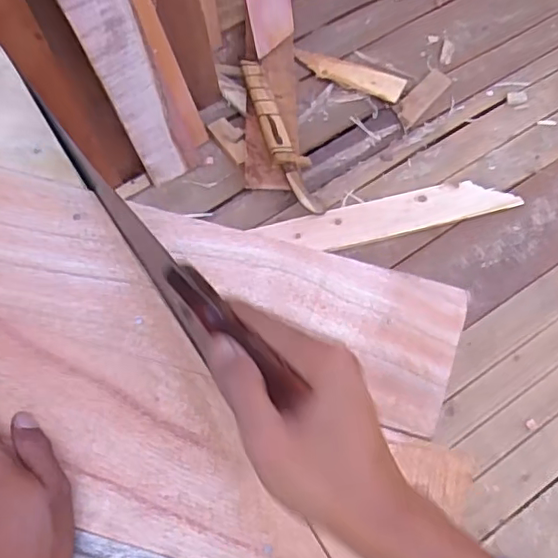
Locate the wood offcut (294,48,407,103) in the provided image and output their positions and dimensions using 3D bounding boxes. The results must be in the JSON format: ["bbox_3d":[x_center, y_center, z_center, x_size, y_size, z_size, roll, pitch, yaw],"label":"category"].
[{"bbox_3d":[0.176,-0.525,1.515,0.290,0.013,0.078,22,68,8],"label":"wood offcut"}]

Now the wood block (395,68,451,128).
[{"bbox_3d":[0.361,-0.458,1.491,0.066,0.013,0.186,38,71,14],"label":"wood block"}]

